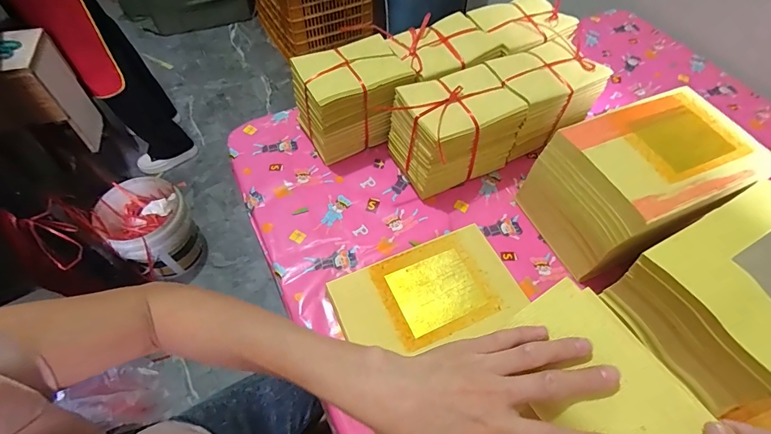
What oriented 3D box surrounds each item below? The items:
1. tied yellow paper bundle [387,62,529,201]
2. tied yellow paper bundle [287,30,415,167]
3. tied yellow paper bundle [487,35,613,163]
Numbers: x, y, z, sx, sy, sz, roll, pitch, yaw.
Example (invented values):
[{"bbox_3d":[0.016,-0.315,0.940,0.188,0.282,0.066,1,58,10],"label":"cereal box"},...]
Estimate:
[{"bbox_3d":[0.110,-0.137,0.611,0.183,0.131,0.124,-24,60,-17],"label":"tied yellow paper bundle"},{"bbox_3d":[-0.053,-0.194,0.640,0.166,0.132,0.120,-21,59,-15],"label":"tied yellow paper bundle"},{"bbox_3d":[0.256,-0.207,0.650,0.168,0.115,0.124,-22,60,-16],"label":"tied yellow paper bundle"}]

